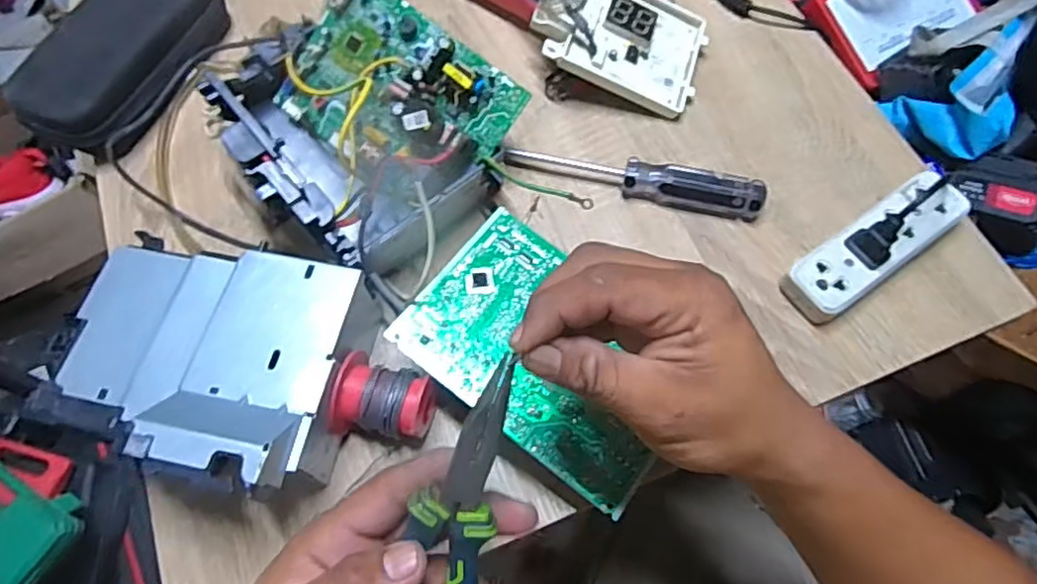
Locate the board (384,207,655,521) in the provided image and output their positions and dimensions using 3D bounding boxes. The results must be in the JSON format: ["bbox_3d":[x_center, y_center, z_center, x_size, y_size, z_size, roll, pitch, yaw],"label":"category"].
[{"bbox_3d":[0.020,0.037,0.393,0.170,0.022,0.114,35,71,15],"label":"board"}]

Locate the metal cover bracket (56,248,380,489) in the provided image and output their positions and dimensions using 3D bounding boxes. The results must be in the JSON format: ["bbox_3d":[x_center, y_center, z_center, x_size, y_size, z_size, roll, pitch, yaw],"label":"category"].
[{"bbox_3d":[-0.195,0.035,0.383,0.197,0.066,0.140,11,67,6],"label":"metal cover bracket"}]

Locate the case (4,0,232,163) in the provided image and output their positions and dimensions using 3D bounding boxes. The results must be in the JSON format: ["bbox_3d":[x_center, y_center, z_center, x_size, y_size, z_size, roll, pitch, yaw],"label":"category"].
[{"bbox_3d":[-0.319,-0.196,0.522,0.100,0.047,0.184,22,68,10],"label":"case"}]

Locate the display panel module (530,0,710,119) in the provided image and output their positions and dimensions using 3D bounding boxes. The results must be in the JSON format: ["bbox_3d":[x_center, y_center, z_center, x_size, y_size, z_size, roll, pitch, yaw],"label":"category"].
[{"bbox_3d":[0.085,-0.209,0.508,0.137,0.019,0.096,22,77,-10],"label":"display panel module"}]

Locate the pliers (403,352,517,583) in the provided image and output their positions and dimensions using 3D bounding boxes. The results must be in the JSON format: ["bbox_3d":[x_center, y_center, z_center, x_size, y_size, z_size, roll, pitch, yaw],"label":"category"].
[{"bbox_3d":[-0.033,0.103,0.276,0.044,0.018,0.154,15,93,7],"label":"pliers"}]

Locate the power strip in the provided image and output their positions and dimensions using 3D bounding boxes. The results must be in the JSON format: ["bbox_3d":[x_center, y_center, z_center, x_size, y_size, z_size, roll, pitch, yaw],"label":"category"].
[{"bbox_3d":[0.253,-0.032,0.452,0.143,0.029,0.046,-33,70,-13],"label":"power strip"}]

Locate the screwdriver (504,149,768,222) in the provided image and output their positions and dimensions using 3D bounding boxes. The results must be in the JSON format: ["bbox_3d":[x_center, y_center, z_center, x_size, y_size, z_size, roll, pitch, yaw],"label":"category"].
[{"bbox_3d":[0.087,-0.088,0.479,0.192,0.024,0.025,12,67,6],"label":"screwdriver"}]

